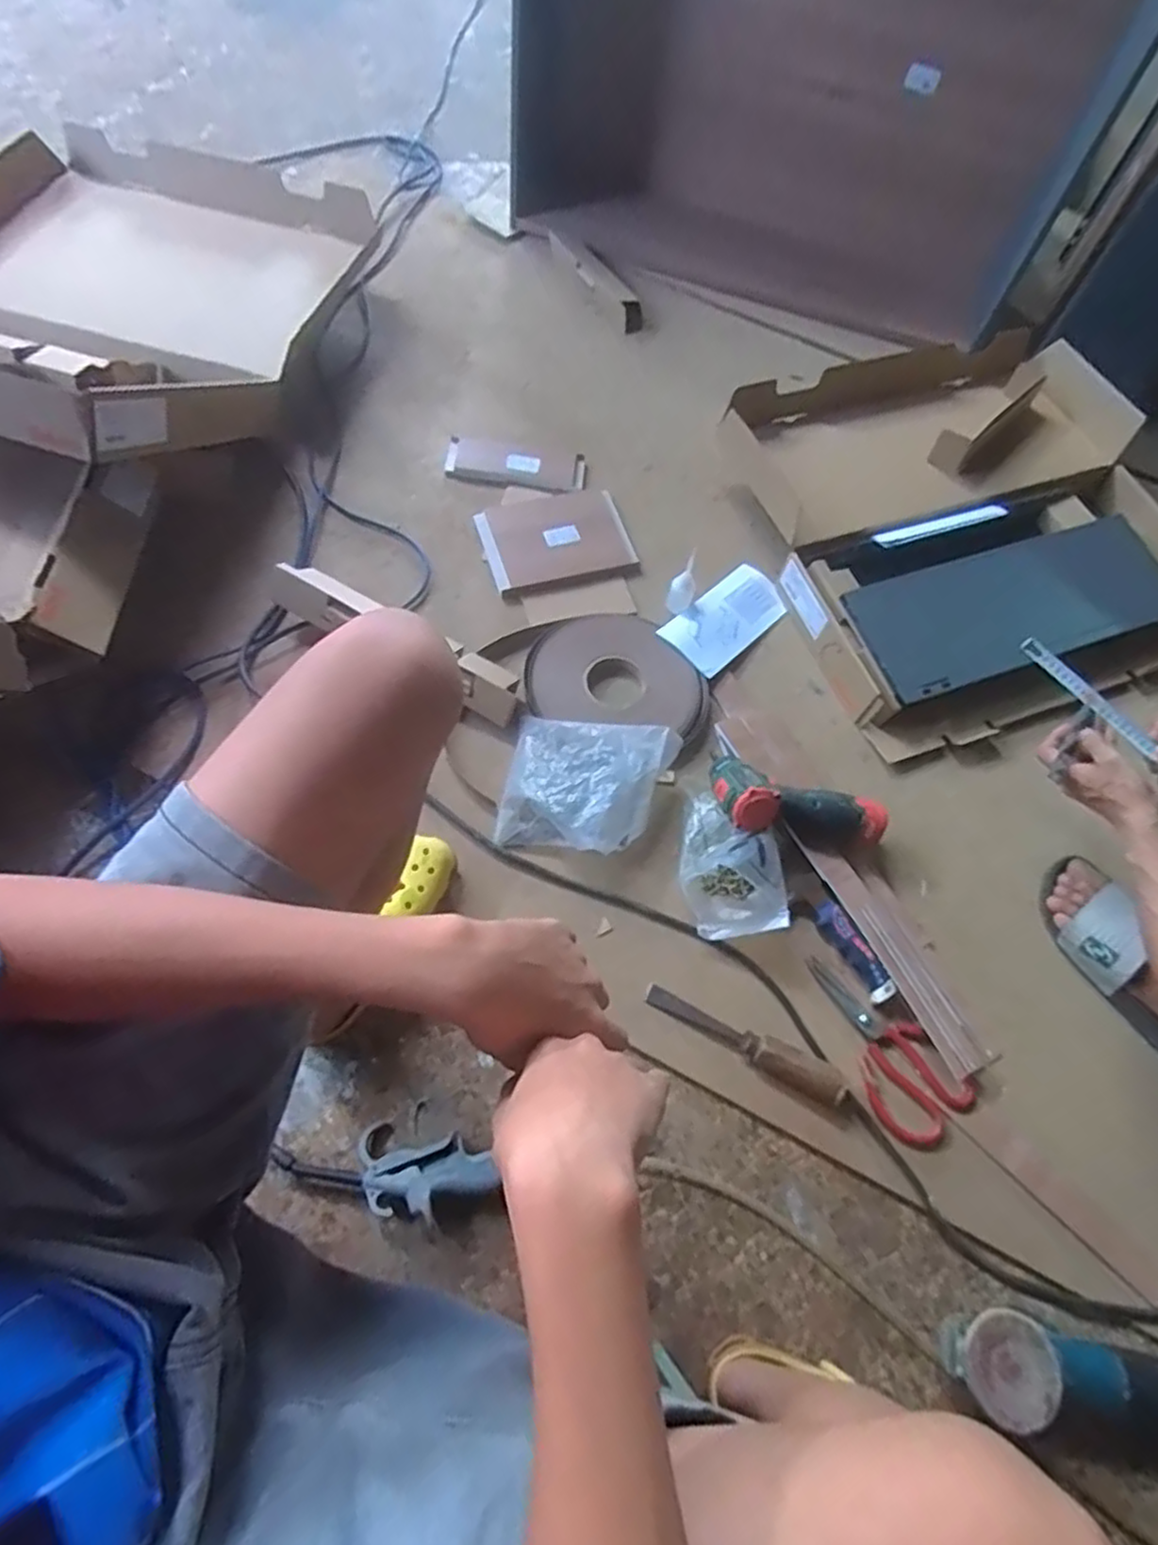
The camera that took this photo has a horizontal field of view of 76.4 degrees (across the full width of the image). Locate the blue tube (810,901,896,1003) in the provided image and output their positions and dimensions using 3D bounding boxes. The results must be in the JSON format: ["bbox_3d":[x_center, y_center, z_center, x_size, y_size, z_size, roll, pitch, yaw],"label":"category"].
[{"bbox_3d":[0.316,0.206,0.848,0.034,0.022,0.120,-25,70,-15],"label":"blue tube"}]

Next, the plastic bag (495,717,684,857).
[{"bbox_3d":[0.010,0.016,0.900,0.198,0.054,0.167,11,65,0],"label":"plastic bag"}]

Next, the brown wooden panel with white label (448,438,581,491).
[{"bbox_3d":[-0.098,-0.475,1.140,0.210,0.020,0.064,7,65,-2],"label":"brown wooden panel with white label"}]

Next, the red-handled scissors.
[{"bbox_3d":[0.329,0.301,0.810,0.103,0.009,0.209,-36,73,-19],"label":"red-handled scissors"}]

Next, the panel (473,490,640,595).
[{"bbox_3d":[-0.035,-0.348,1.085,0.209,0.012,0.167,-15,68,-11],"label":"panel"}]

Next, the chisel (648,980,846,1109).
[{"bbox_3d":[0.178,0.292,0.795,0.224,0.030,0.035,25,66,7],"label":"chisel"}]

